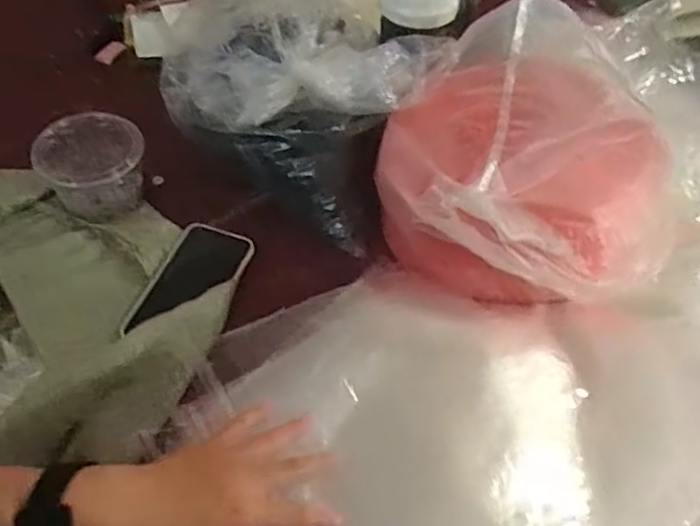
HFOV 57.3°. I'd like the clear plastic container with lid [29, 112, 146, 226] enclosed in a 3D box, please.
[{"bbox_3d":[-0.284,-0.102,0.721,0.114,0.090,0.095,-20,56,-17],"label":"clear plastic container with lid"}]

